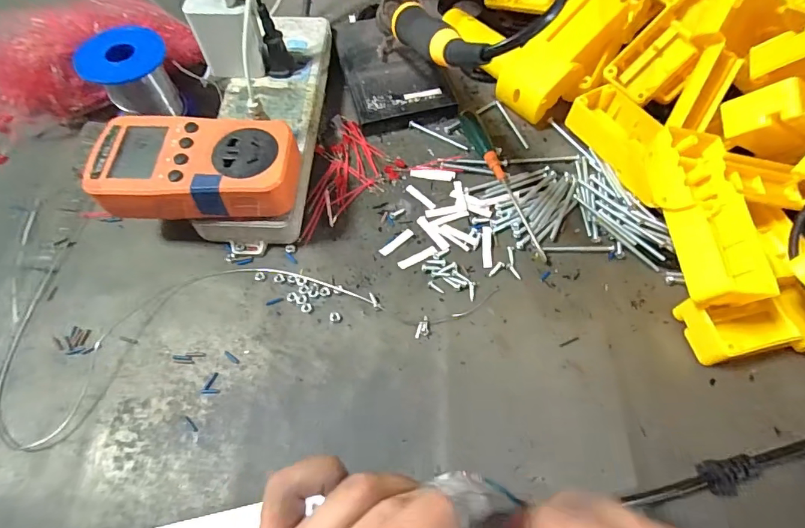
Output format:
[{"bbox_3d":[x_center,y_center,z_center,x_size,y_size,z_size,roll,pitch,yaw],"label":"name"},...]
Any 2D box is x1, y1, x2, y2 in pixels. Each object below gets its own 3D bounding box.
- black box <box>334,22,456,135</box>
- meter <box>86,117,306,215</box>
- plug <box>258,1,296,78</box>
[{"bbox_3d":[-0.012,-0.177,0.399,0.084,0.015,0.129,-14,64,-8],"label":"black box"},{"bbox_3d":[-0.135,-0.063,0.291,0.125,0.032,0.071,0,63,-1],"label":"meter"},{"bbox_3d":[-0.103,-0.177,0.349,0.023,0.052,0.023,-14,64,-8],"label":"plug"}]

